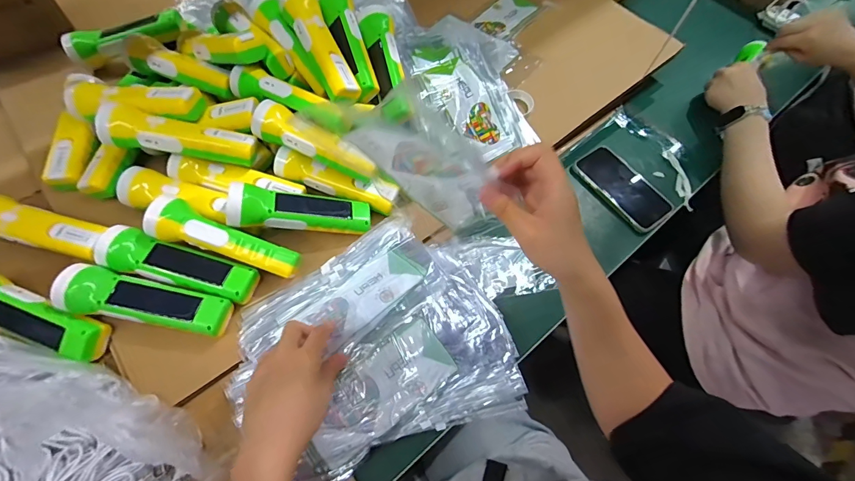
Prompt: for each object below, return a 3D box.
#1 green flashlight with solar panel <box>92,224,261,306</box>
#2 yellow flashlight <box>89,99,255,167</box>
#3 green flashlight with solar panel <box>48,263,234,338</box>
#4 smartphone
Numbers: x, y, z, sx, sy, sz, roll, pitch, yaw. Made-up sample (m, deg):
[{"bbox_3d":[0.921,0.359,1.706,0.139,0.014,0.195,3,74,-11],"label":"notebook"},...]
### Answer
[{"bbox_3d":[-0.291,0.030,0.432,0.186,0.042,0.052,16,62,5],"label":"green flashlight with solar panel"},{"bbox_3d":[-0.304,-0.123,0.463,0.173,0.043,0.049,10,61,-12],"label":"yellow flashlight"},{"bbox_3d":[-0.301,0.066,0.403,0.169,0.043,0.049,10,62,2],"label":"green flashlight with solar panel"},{"bbox_3d":[0.297,-0.082,0.583,0.078,0.016,0.149,-31,68,-18],"label":"smartphone"}]

